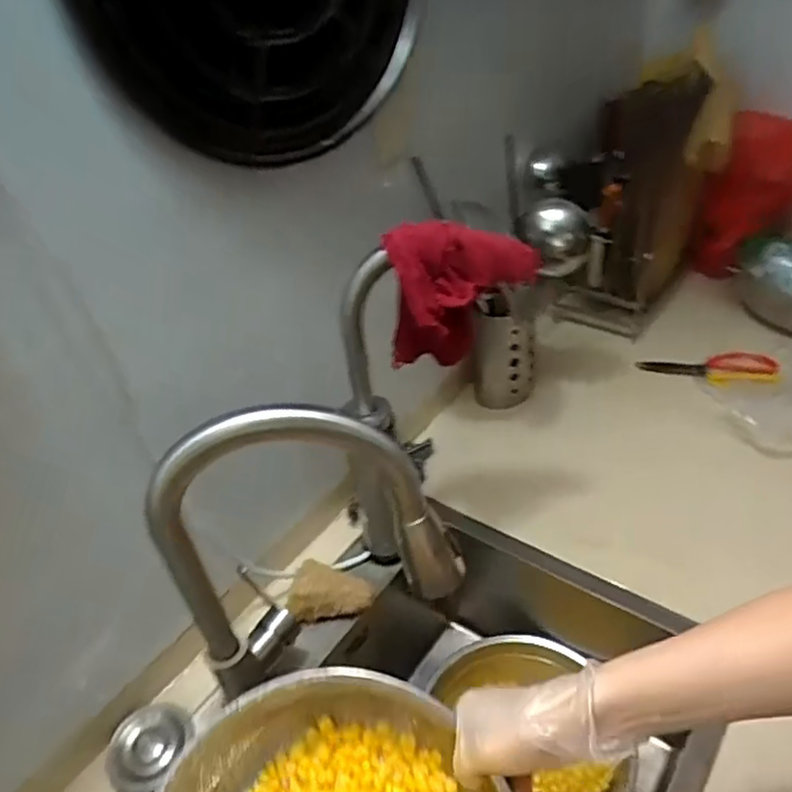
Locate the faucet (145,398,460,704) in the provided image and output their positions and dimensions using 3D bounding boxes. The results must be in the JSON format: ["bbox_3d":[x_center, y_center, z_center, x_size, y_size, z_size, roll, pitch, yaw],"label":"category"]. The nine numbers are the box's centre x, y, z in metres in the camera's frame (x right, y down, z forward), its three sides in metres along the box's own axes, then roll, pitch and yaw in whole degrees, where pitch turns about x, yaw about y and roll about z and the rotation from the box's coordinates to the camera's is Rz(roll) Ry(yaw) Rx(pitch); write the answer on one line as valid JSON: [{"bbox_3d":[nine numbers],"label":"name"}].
[{"bbox_3d":[-0.074,0.128,0.583,0.247,0.320,0.075,-11,37,-4],"label":"faucet"}]

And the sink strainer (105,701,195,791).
[{"bbox_3d":[-0.245,0.351,0.665,0.022,0.073,0.085,-39,24,38],"label":"sink strainer"}]

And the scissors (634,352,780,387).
[{"bbox_3d":[0.486,-0.053,1.044,0.193,0.022,0.101,8,40,20],"label":"scissors"}]

